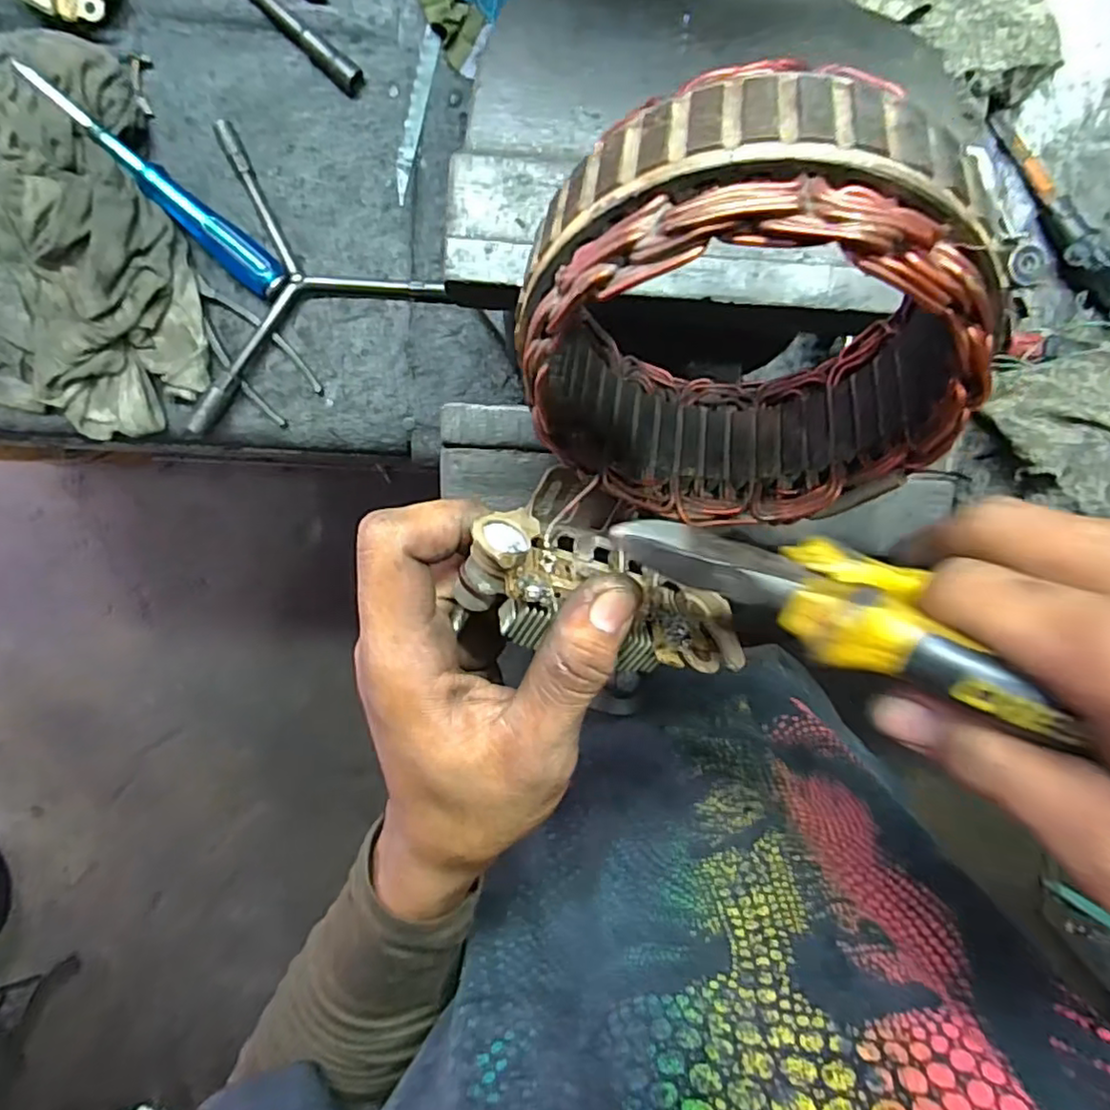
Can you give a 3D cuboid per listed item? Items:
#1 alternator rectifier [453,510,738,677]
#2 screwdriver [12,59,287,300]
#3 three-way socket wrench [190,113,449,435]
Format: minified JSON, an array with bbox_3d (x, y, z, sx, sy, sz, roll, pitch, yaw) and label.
[{"bbox_3d":[0.015,0.016,0.213,0.091,0.031,0.040,17,97,-13],"label":"alternator rectifier"},{"bbox_3d":[-0.274,-0.256,0.445,0.199,0.027,0.028,41,94,-15],"label":"screwdriver"},{"bbox_3d":[-0.213,-0.216,0.465,0.203,0.028,0.171,-30,99,1],"label":"three-way socket wrench"}]

